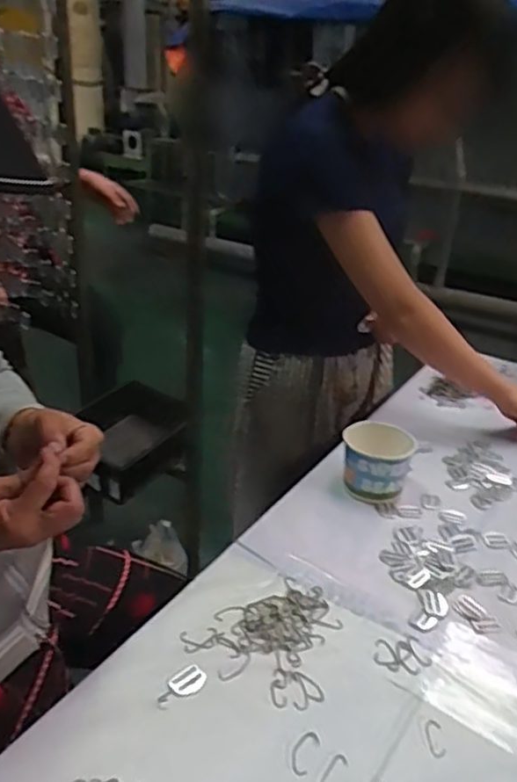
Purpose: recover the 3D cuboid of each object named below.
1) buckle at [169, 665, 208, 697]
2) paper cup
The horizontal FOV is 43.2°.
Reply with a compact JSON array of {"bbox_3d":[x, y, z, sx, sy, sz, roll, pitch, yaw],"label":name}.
[{"bbox_3d":[-0.063,0.264,0.596,0.025,0.004,0.033,25,34,35],"label":"buckle"},{"bbox_3d":[0.155,0.097,0.862,0.089,0.076,0.082,6,27,4],"label":"paper cup"}]

